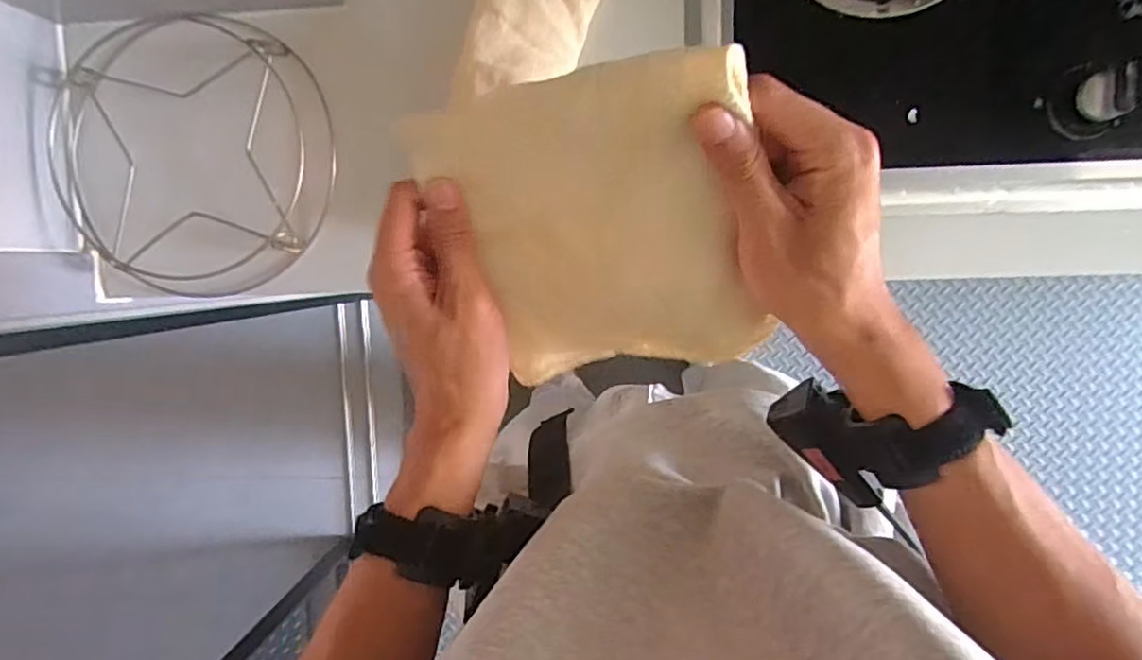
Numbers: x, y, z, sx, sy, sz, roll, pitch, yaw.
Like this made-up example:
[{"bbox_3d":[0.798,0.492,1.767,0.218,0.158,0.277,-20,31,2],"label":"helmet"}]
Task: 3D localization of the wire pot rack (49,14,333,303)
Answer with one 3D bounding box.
[{"bbox_3d":[-0.345,-0.156,0.613,0.257,0.058,0.239,0,92,5],"label":"wire pot rack"}]

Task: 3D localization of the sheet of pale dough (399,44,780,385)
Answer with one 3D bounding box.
[{"bbox_3d":[0.014,-0.043,0.325,0.152,0.022,0.160,-2,127,25],"label":"sheet of pale dough"}]

